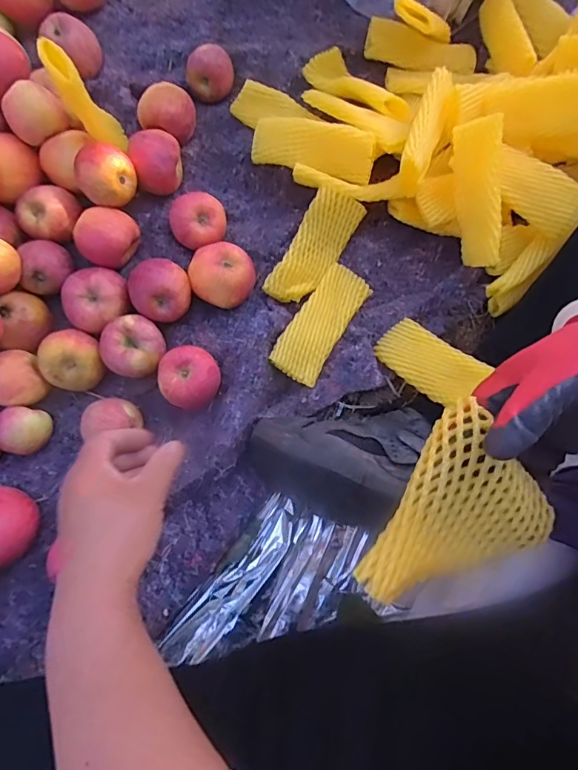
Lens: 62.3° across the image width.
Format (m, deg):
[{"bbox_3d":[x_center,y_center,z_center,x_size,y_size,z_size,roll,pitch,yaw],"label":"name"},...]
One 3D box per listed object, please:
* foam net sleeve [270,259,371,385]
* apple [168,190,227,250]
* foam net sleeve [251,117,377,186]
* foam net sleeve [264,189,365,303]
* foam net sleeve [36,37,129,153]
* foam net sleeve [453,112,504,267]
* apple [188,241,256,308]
[{"bbox_3d":[0.039,-0.076,0.576,0.061,0.014,0.150,31,82,5],"label":"foam net sleeve"},{"bbox_3d":[-0.111,-0.201,0.595,0.071,0.062,0.061,-25,81,-4],"label":"apple"},{"bbox_3d":[0.032,-0.287,0.574,0.162,0.013,0.056,19,105,16],"label":"foam net sleeve"},{"bbox_3d":[0.030,-0.169,0.592,0.061,0.042,0.151,36,94,6],"label":"foam net sleeve"},{"bbox_3d":[-0.222,-0.312,0.527,0.042,0.136,0.065,-26,82,-7],"label":"foam net sleeve"},{"bbox_3d":[0.213,-0.209,0.528,0.050,0.051,0.152,-12,112,-2],"label":"foam net sleeve"},{"bbox_3d":[-0.078,-0.131,0.582,0.079,0.058,0.069,-15,80,-2],"label":"apple"}]

